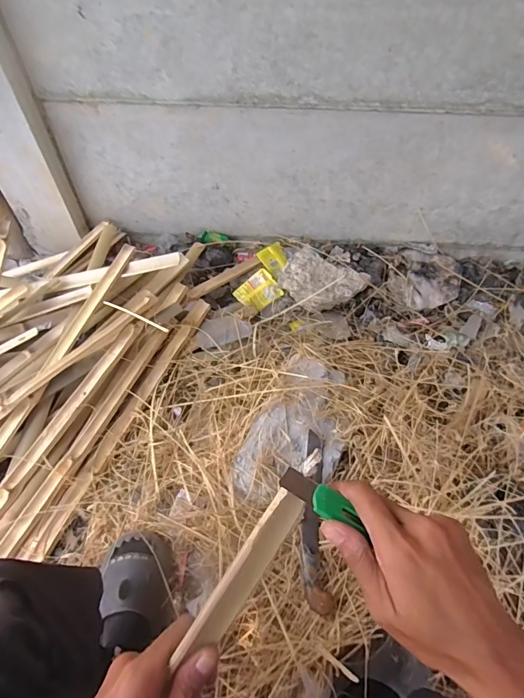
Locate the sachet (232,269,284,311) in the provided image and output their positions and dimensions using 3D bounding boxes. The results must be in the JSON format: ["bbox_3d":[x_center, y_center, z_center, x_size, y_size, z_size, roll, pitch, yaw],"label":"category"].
[{"bbox_3d":[-0.010,-0.168,1.184,0.120,0.012,0.099,-40,81,-8],"label":"sachet"}]

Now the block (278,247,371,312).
[{"bbox_3d":[0.172,-0.193,1.137,0.223,0.066,0.151,23,58,16],"label":"block"}]

